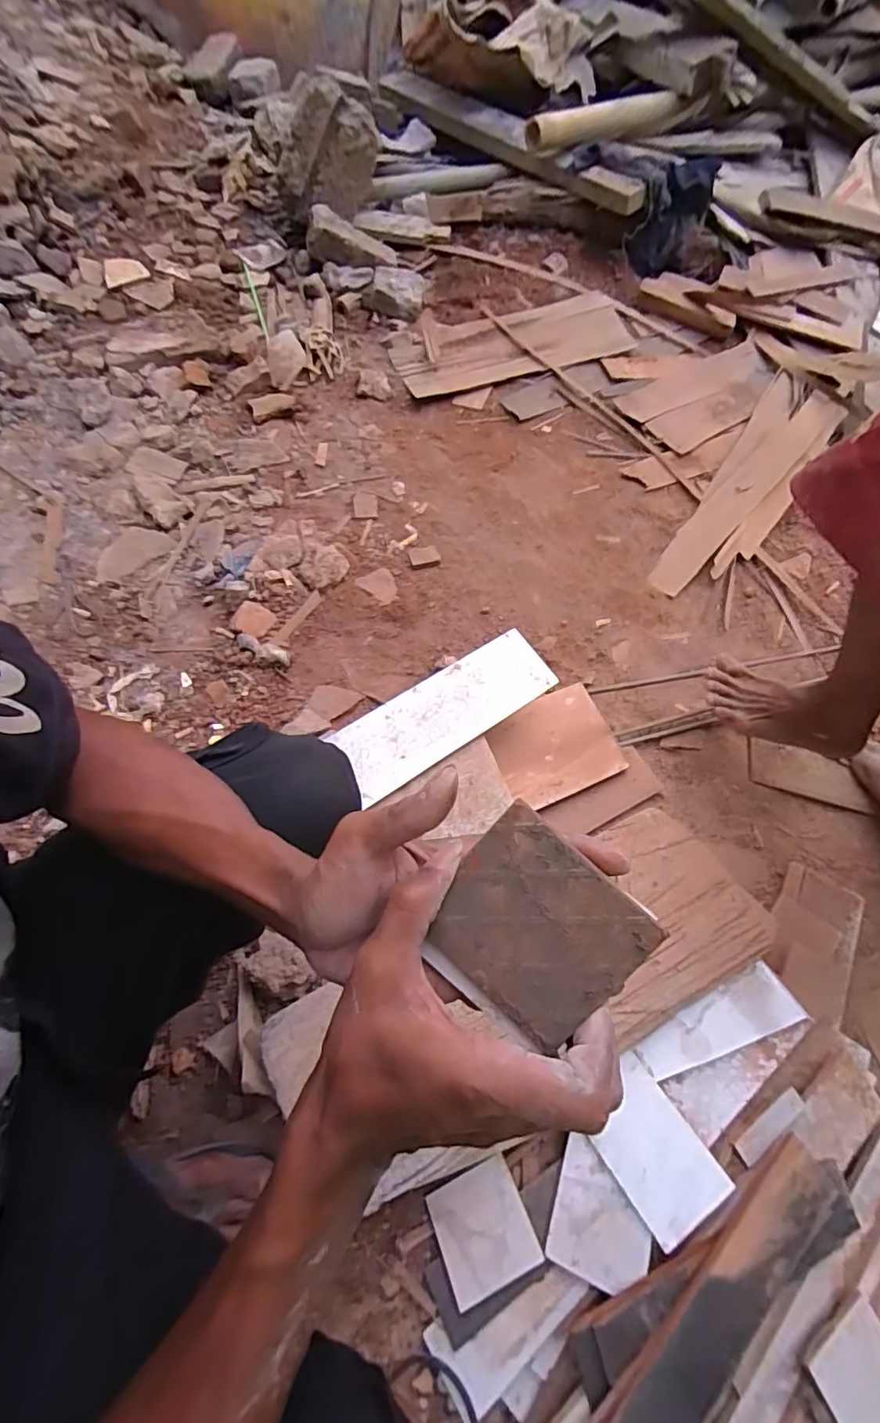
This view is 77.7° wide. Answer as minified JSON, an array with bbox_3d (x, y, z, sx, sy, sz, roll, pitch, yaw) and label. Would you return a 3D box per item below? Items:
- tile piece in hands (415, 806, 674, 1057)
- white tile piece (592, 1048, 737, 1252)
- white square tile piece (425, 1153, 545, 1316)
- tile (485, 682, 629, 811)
[{"bbox_3d":[0.042,0.105,0.259,0.088,0.007,0.088,41,95,9],"label":"tile piece in hands"},{"bbox_3d":[0.211,0.439,0.553,0.089,0.008,0.130,-35,46,-9],"label":"white tile piece"},{"bbox_3d":[0.042,0.522,0.552,0.092,0.007,0.089,-27,47,-6],"label":"white square tile piece"},{"bbox_3d":[0.166,0.049,0.784,0.166,0.016,0.142,-23,69,-15],"label":"tile"}]

